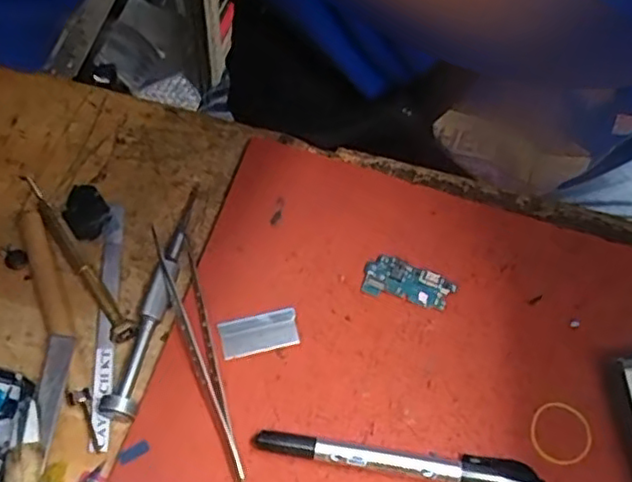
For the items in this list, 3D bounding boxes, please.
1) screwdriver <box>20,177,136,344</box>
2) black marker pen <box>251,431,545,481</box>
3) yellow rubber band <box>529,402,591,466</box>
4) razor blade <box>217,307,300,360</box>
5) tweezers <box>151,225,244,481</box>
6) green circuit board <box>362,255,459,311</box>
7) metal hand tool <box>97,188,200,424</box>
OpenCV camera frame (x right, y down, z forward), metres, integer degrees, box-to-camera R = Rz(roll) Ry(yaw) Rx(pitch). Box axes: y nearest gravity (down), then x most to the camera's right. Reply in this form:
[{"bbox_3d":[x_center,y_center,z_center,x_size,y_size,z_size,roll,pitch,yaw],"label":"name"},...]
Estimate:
[{"bbox_3d":[-0.123,0.005,0.328,0.011,0.007,0.110,-30,69,-19],"label":"screwdriver"},{"bbox_3d":[0.037,0.098,0.291,0.128,0.010,0.015,10,62,0],"label":"black marker pen"},{"bbox_3d":[0.117,0.092,0.306,0.029,0.004,0.029,2,63,-4],"label":"yellow rubber band"},{"bbox_3d":[-0.028,0.045,0.315,0.038,0.004,0.019,-10,64,-10],"label":"razor blade"},{"bbox_3d":[-0.055,0.048,0.309,0.016,0.011,0.132,-17,66,-13],"label":"tweezers"},{"bbox_3d":[0.048,0.021,0.332,0.046,0.004,0.022,13,62,2],"label":"green circuit board"},{"bbox_3d":[-0.079,0.025,0.319,0.014,0.011,0.126,13,62,2],"label":"metal hand tool"}]

